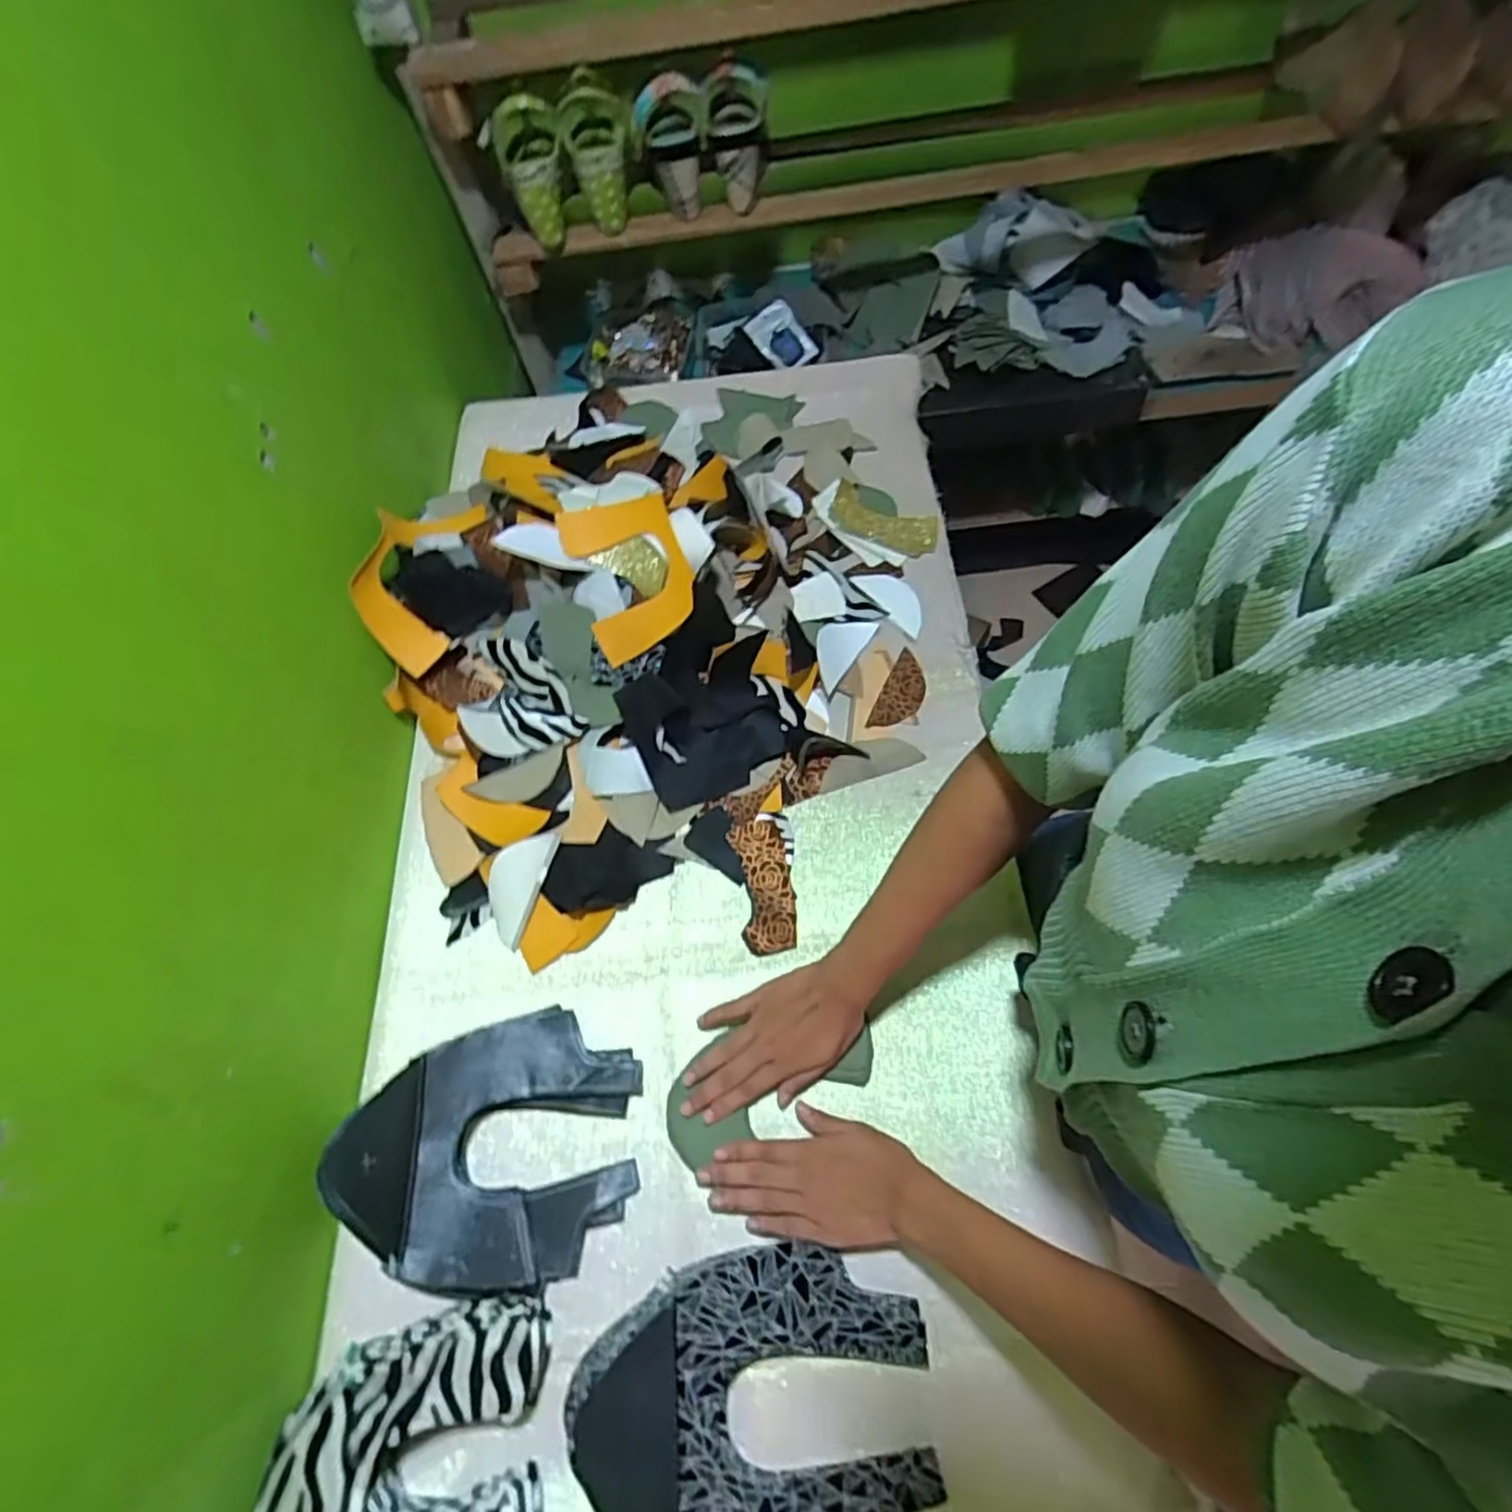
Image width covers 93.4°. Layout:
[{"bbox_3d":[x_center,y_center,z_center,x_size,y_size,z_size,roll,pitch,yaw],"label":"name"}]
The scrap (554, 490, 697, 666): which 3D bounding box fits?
[{"bbox_3d":[-0.125,-0.185,0.722,0.111,0.012,0.154,-18,96,11],"label":"scrap"}]

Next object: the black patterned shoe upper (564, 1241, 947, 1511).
[{"bbox_3d":[-0.002,0.448,0.485,0.247,0.055,0.188,-2,65,1],"label":"black patterned shoe upper"}]

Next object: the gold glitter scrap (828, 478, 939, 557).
[{"bbox_3d":[0.151,-0.279,0.846,0.133,0.008,0.058,29,84,10],"label":"gold glitter scrap"}]

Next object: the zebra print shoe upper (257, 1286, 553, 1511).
[{"bbox_3d":[-0.229,0.476,0.474,0.162,0.062,0.162,-10,65,-2],"label":"zebra print shoe upper"}]

